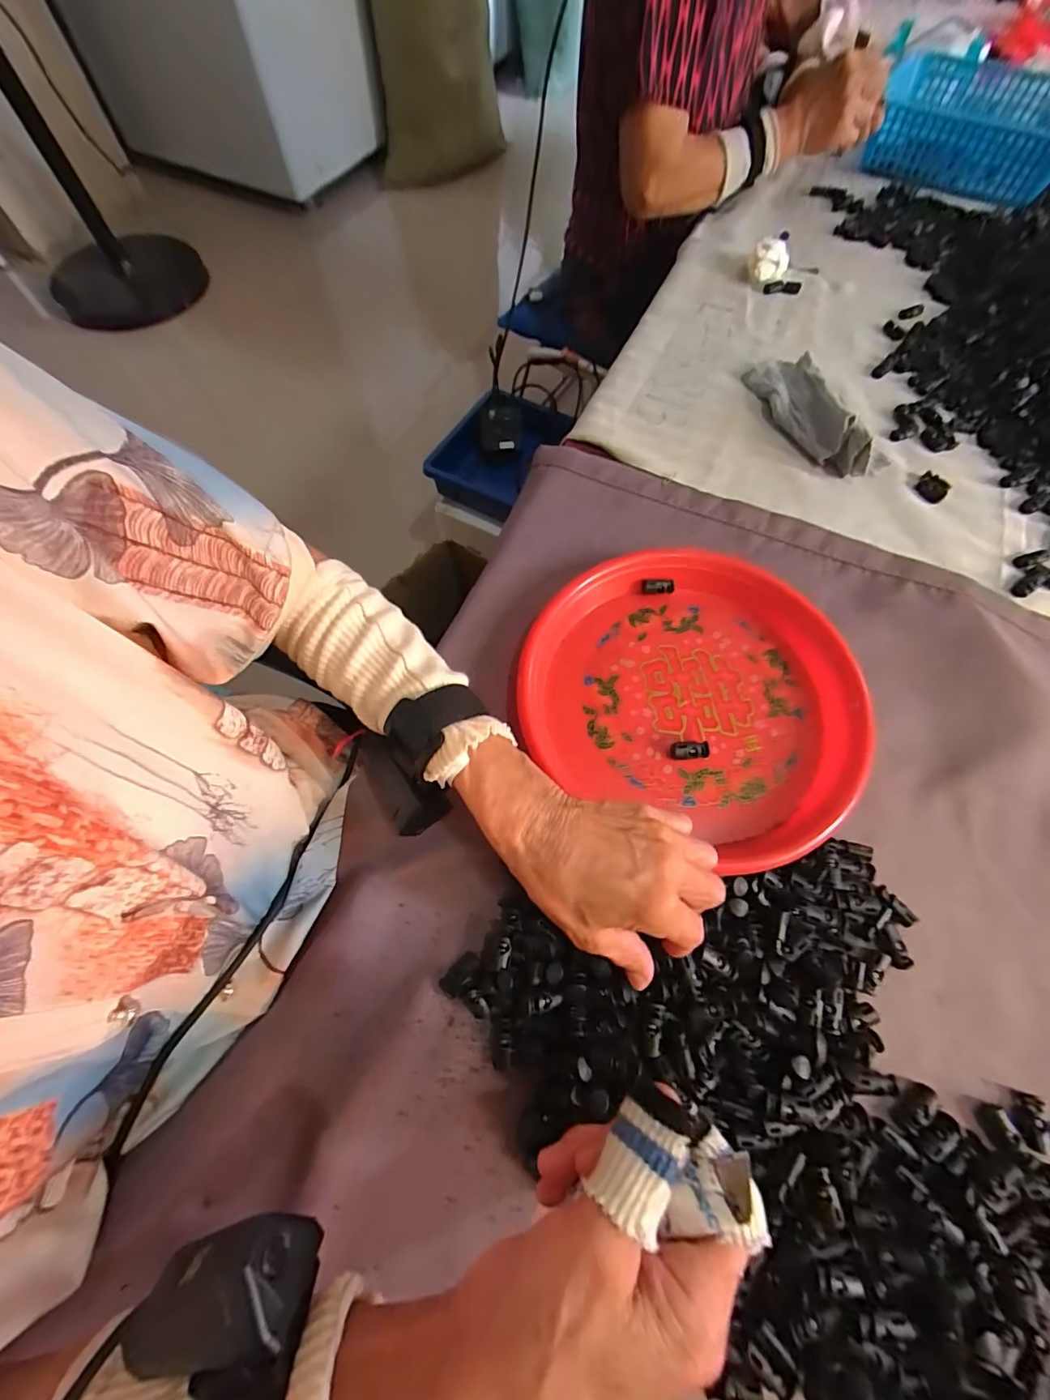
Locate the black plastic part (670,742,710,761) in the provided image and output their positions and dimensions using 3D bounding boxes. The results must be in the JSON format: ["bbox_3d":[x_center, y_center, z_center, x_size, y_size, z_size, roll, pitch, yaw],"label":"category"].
[{"bbox_3d":[0.124,0.038,0.371,0.028,0.011,0.013,-6,66,-2],"label":"black plastic part"}]

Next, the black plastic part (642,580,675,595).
[{"bbox_3d":[0.117,-0.098,0.431,0.027,0.012,0.007,-3,31,-2],"label":"black plastic part"}]

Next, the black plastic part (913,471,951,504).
[{"bbox_3d":[0.398,-0.207,0.483,0.026,0.010,0.028,0,66,0],"label":"black plastic part"}]

